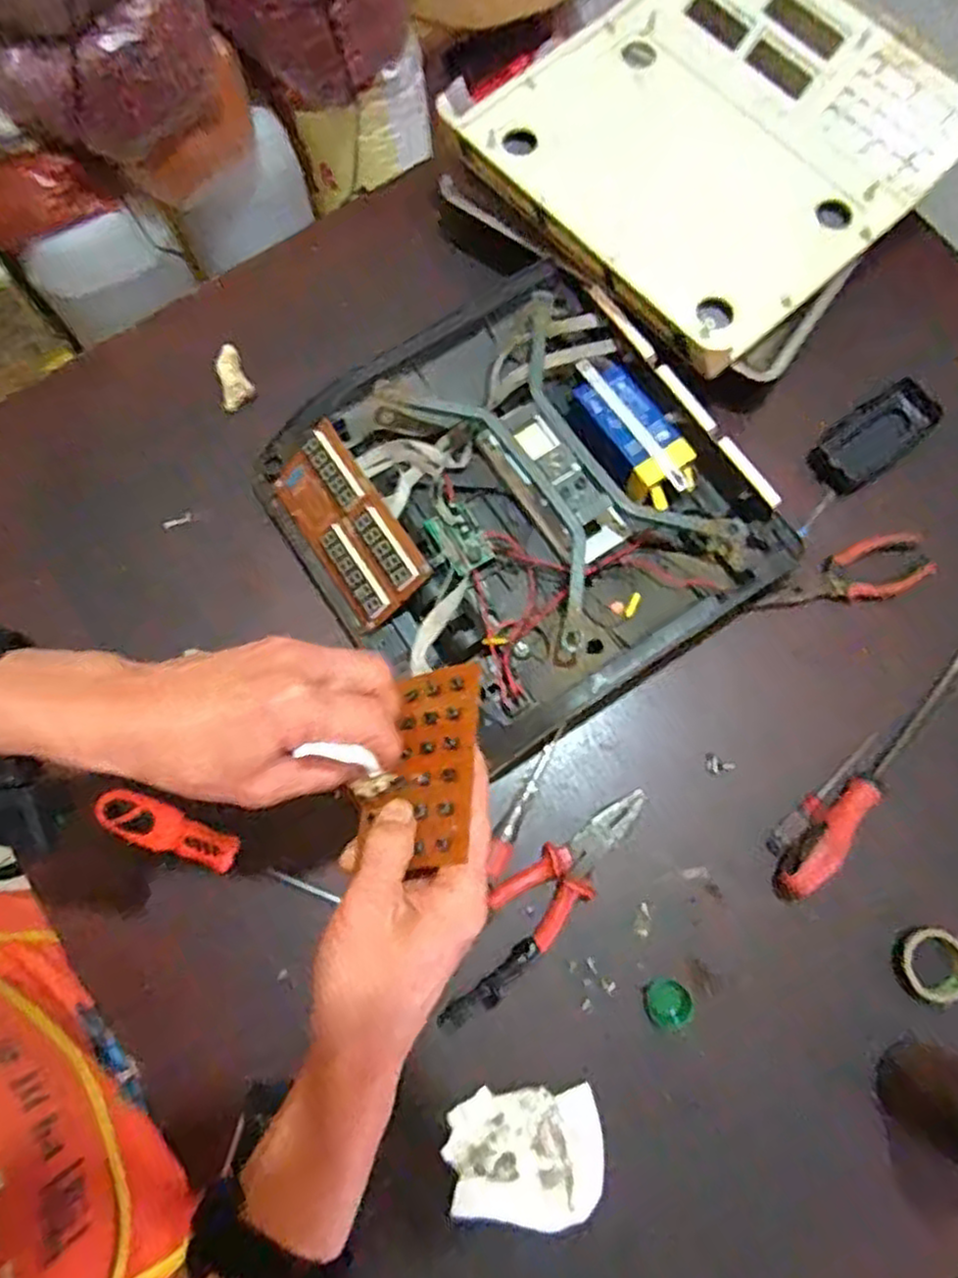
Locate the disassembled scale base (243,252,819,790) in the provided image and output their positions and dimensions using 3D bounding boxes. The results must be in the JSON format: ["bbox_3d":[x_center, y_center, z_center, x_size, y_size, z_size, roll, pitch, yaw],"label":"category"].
[{"bbox_3d":[0.031,-0.105,0.588,0.330,0.056,0.328,-34,78,-8],"label":"disassembled scale base"}]

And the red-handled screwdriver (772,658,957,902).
[{"bbox_3d":[0.310,0.096,0.560,0.258,0.031,0.029,-42,80,-10],"label":"red-handled screwdriver"}]

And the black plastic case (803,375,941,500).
[{"bbox_3d":[0.338,-0.172,0.639,0.116,0.025,0.053,-37,79,-9],"label":"black plastic case"}]

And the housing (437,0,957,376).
[{"bbox_3d":[0.197,-0.434,0.649,0.354,0.062,0.332,-41,79,-9],"label":"housing"}]

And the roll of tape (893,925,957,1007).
[{"bbox_3d":[0.324,0.231,0.531,0.050,0.013,0.050,0,76,0],"label":"roll of tape"}]

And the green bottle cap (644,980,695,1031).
[{"bbox_3d":[0.134,0.258,0.527,0.030,0.008,0.032,0,76,0],"label":"green bottle cap"}]

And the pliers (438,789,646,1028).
[{"bbox_3d":[0.043,0.188,0.536,0.049,0.019,0.206,39,79,9],"label":"pliers"}]

